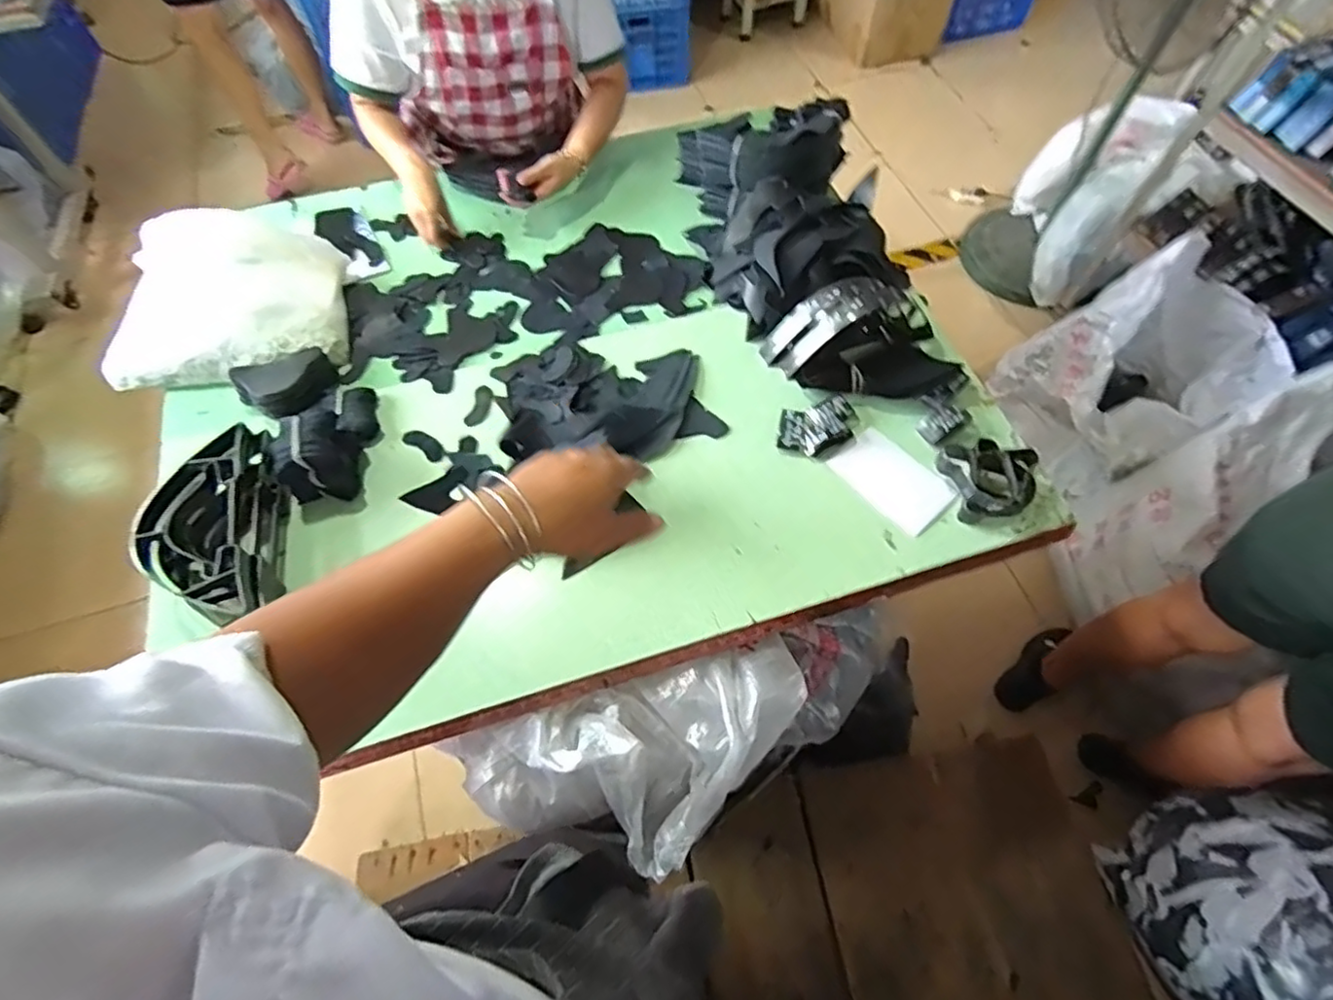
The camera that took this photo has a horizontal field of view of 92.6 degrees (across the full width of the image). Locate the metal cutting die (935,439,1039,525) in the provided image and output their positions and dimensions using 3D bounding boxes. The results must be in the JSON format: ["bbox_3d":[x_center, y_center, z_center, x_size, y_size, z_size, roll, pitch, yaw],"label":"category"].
[{"bbox_3d":[0.442,-0.035,0.868,0.117,0.056,0.115,-13,66,-3],"label":"metal cutting die"}]

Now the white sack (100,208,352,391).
[{"bbox_3d":[-0.700,-0.311,1.010,0.333,0.146,0.267,-12,66,-3],"label":"white sack"}]

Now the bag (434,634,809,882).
[{"bbox_3d":[-0.019,0.337,0.794,0.420,0.172,0.211,-18,67,-6],"label":"bag"}]

